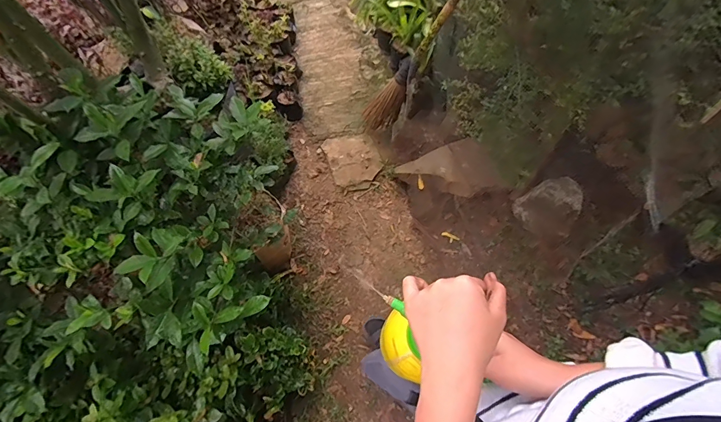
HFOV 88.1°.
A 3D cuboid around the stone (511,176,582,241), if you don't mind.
[{"bbox_3d":[0.736,-0.024,1.434,0.220,0.141,0.206,38,69,21],"label":"stone"}]

